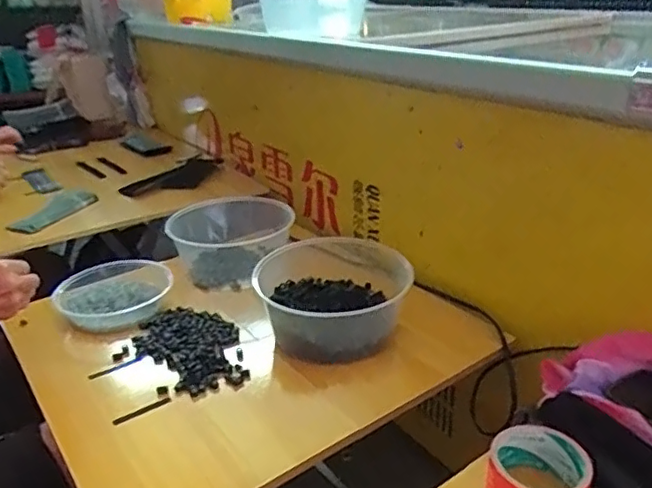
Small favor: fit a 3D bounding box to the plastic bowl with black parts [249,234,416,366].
[{"bbox_3d":[0.014,0.079,0.907,0.213,0.104,0.210,-2,25,1],"label":"plastic bowl with black parts"}]

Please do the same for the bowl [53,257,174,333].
[{"bbox_3d":[-0.369,0.079,1.027,0.191,0.045,0.205,-11,27,-18],"label":"bowl"}]

